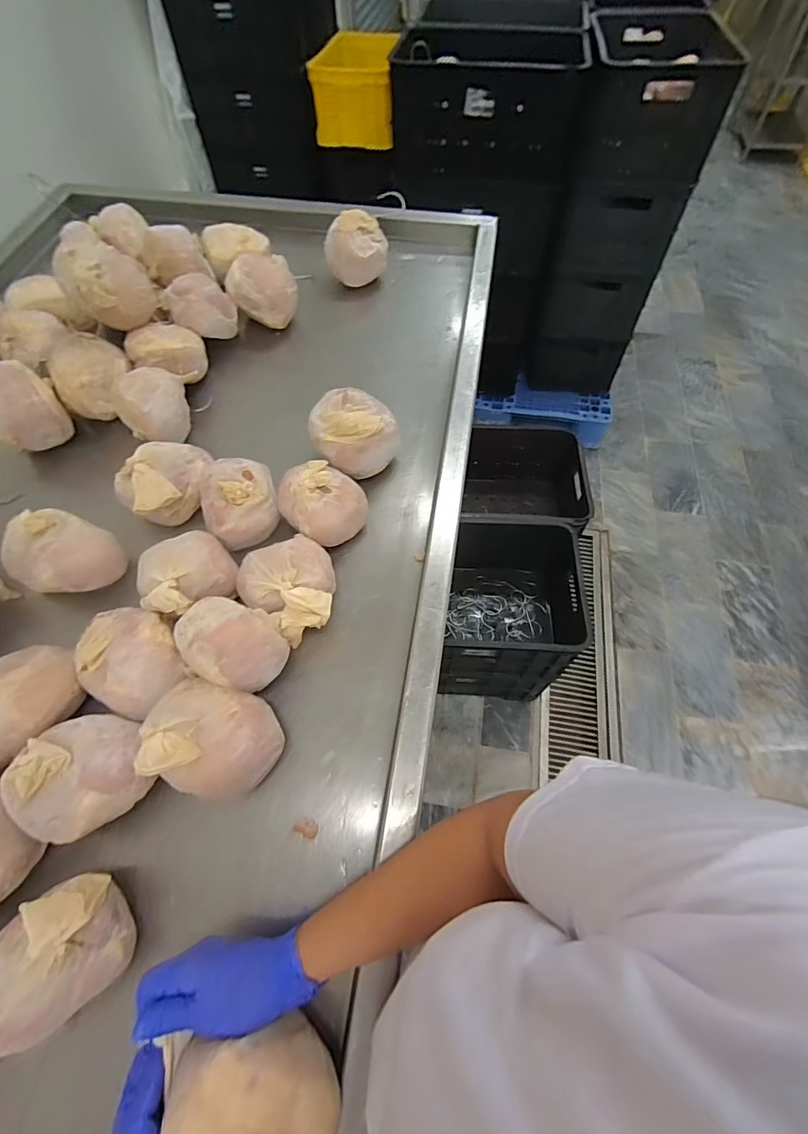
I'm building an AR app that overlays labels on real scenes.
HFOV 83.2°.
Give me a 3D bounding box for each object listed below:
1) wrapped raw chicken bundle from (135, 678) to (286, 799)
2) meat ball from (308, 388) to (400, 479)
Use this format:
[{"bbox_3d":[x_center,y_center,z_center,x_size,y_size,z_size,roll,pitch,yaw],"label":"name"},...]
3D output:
[{"bbox_3d":[-0.206,0.188,0.499,0.133,0.097,0.110,9,60,6],"label":"wrapped raw chicken bundle"},{"bbox_3d":[-0.075,-0.202,0.691,0.130,0.082,0.107,0,60,1],"label":"meat ball"}]

